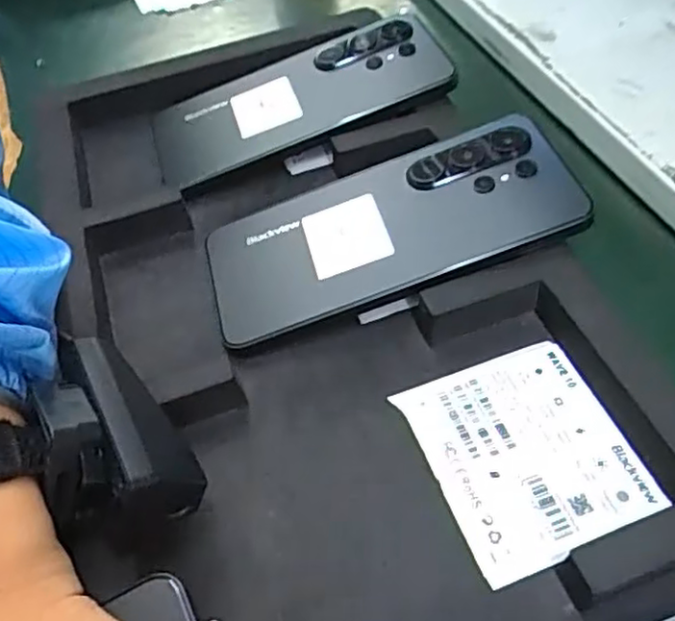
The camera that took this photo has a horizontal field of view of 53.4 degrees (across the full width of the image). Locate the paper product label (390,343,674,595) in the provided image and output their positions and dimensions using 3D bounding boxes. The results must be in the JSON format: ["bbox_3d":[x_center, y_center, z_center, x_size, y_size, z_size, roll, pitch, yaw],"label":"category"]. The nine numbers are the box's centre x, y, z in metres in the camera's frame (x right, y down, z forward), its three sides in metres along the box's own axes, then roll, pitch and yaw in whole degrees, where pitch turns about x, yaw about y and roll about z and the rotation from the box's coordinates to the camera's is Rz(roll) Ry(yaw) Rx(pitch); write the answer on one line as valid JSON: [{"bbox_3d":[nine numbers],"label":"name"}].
[{"bbox_3d":[0.072,0.053,0.257,0.070,0.004,0.080,-19,52,-10],"label":"paper product label"}]

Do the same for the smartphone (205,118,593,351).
[{"bbox_3d":[0.023,-0.039,0.310,0.167,0.009,0.077,-21,53,1],"label":"smartphone"}]

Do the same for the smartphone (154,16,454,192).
[{"bbox_3d":[-0.024,-0.122,0.380,0.164,0.009,0.079,-25,56,-2],"label":"smartphone"}]

